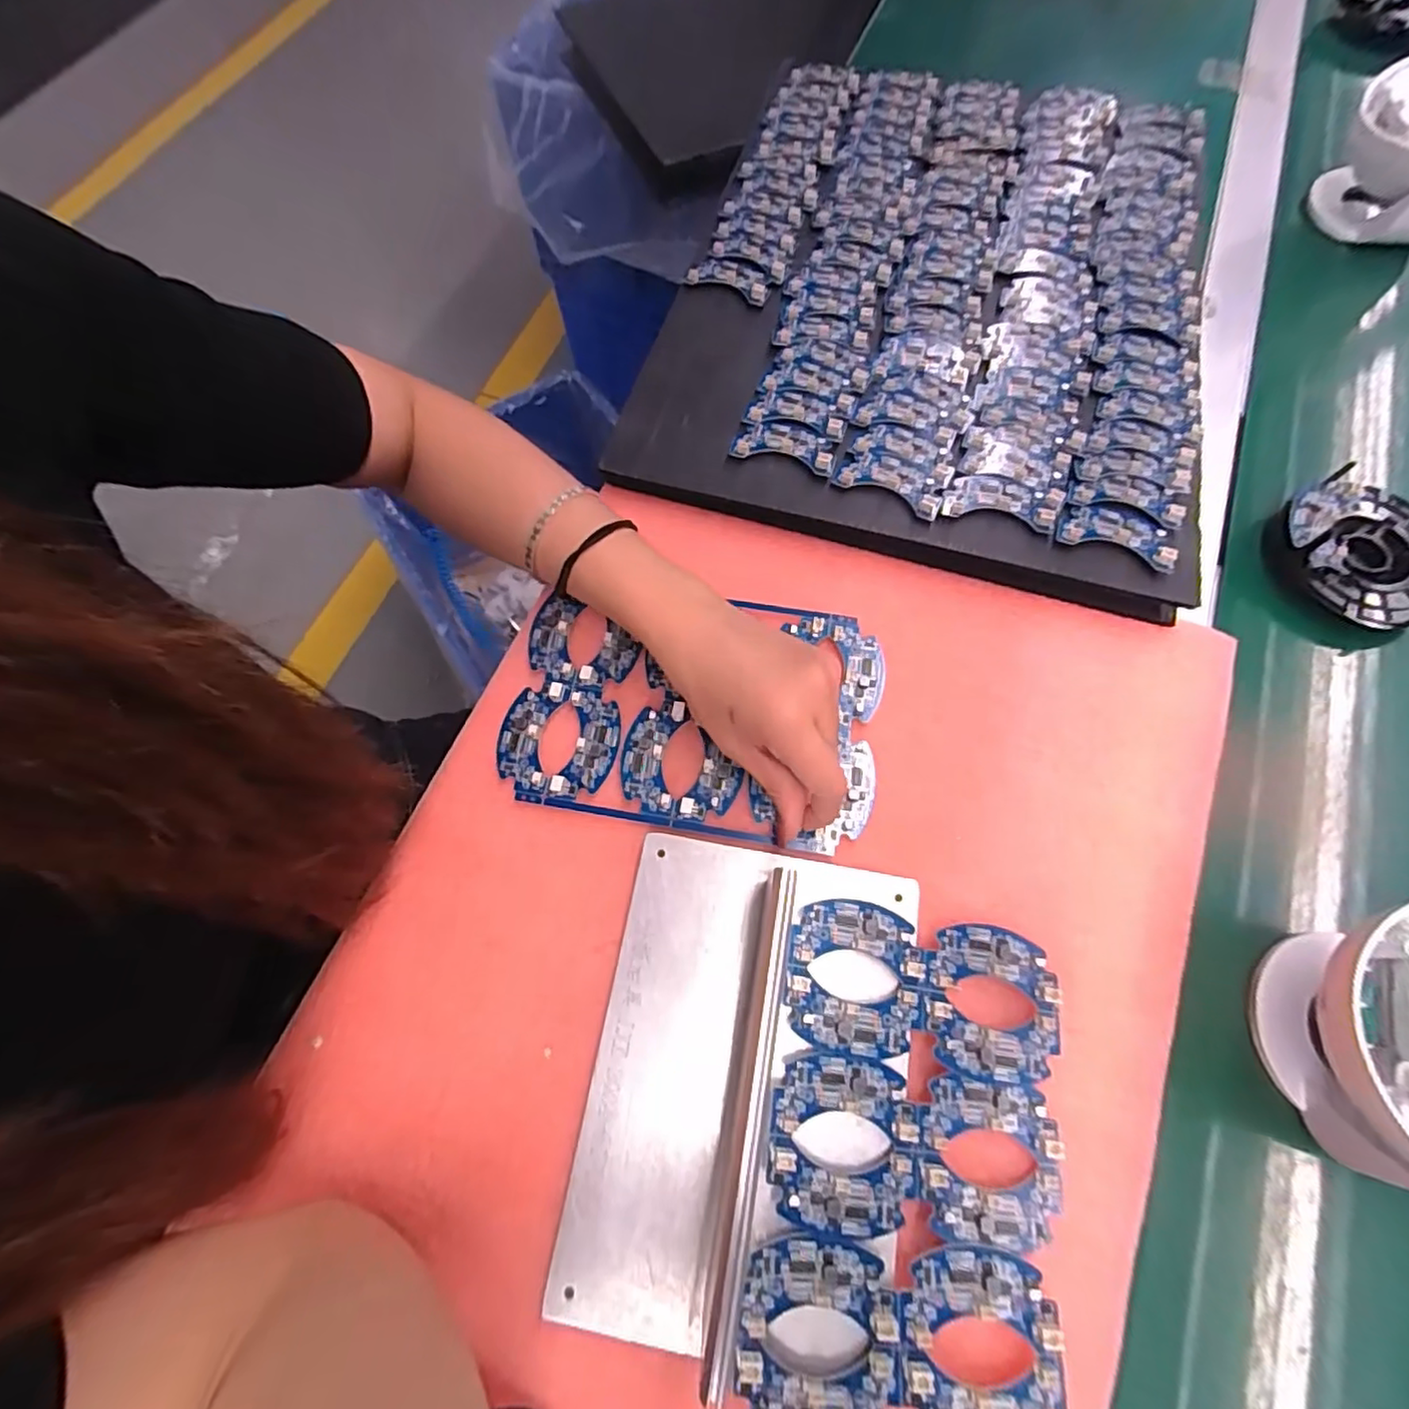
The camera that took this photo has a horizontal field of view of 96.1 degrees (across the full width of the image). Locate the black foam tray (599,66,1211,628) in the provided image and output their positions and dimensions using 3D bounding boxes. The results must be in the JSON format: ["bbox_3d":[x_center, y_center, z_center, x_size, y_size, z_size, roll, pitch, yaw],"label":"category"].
[{"bbox_3d":[0.172,-0.308,0.465,0.358,0.028,0.467,15,71,7],"label":"black foam tray"}]

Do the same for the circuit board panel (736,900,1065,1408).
[{"bbox_3d":[0.091,0.194,0.273,0.125,0.007,0.195,12,69,-1],"label":"circuit board panel"}]

